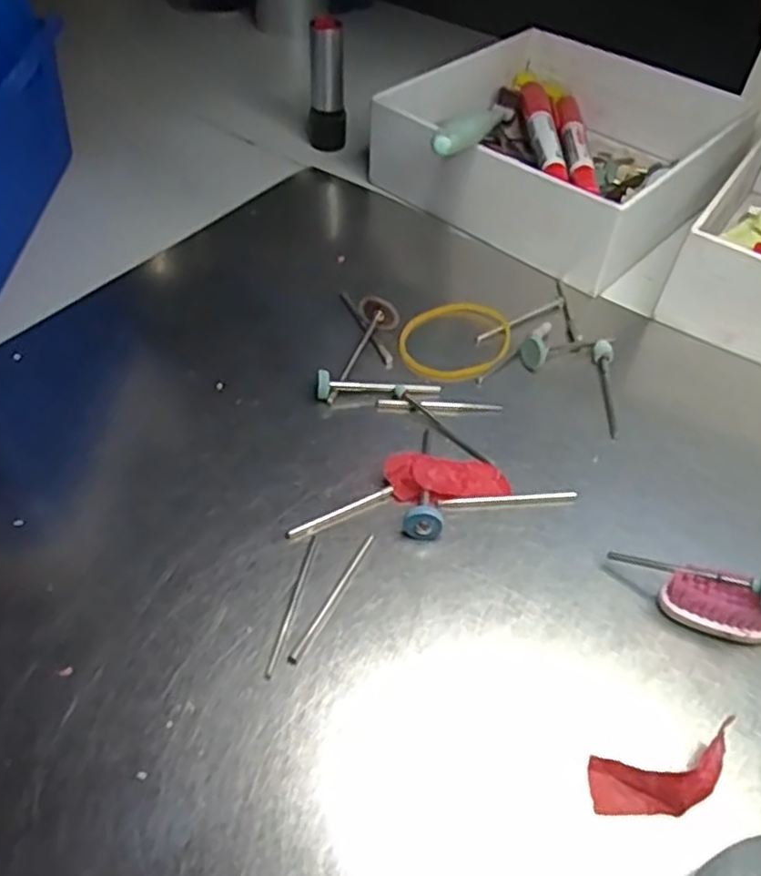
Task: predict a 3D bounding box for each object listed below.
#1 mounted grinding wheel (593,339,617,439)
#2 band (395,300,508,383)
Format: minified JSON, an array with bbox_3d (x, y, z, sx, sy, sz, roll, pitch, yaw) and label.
[{"bbox_3d":[0.081,-0.019,0.254,0.007,0.005,0.045,9,49,5],"label":"mounted grinding wheel"},{"bbox_3d":[0.030,-0.039,0.270,0.047,0.004,0.039,-25,55,-22],"label":"band"}]

